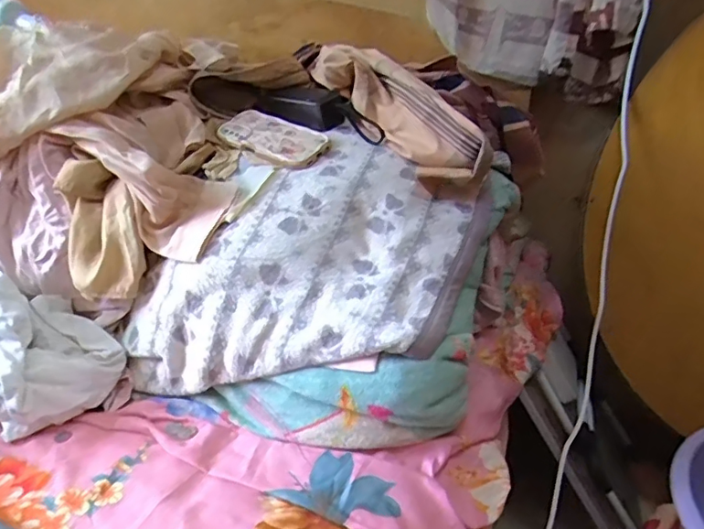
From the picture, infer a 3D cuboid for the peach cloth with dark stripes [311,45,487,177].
[{"bbox_3d":[0.062,-0.235,0.774,0.094,0.080,0.361,-18,50,-30],"label":"peach cloth with dark stripes"}]

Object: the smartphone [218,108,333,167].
[{"bbox_3d":[-0.117,-0.187,0.780,0.169,0.012,0.089,25,55,27],"label":"smartphone"}]

